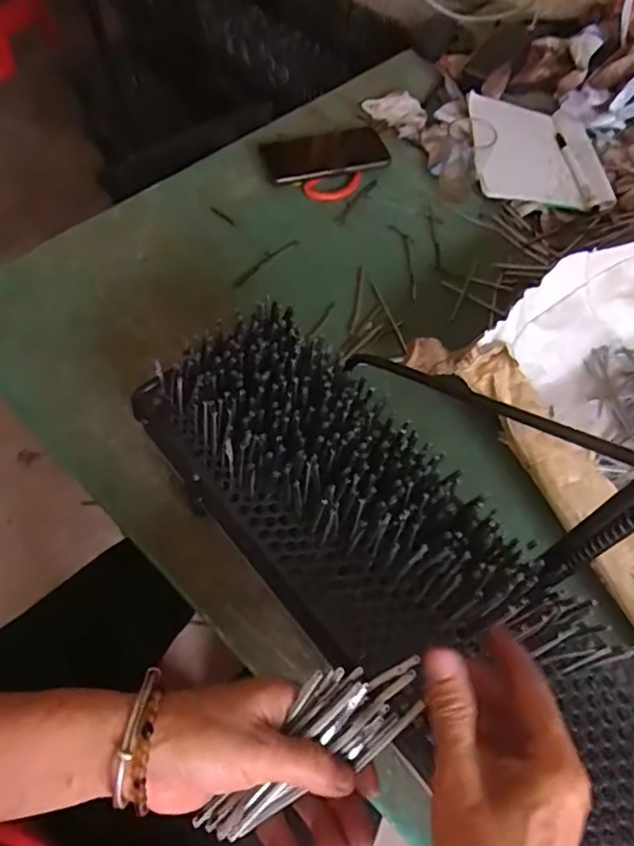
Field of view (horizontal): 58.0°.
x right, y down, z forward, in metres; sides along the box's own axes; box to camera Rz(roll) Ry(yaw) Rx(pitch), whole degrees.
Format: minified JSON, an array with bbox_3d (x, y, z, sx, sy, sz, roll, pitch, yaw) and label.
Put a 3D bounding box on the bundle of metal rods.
[{"bbox_3d":[-0.002,0.174,0.314,0.137,0.018,0.048,-32,67,-13],"label":"bundle of metal rods"}]

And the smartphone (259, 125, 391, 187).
[{"bbox_3d":[0.010,-0.341,0.725,0.162,0.012,0.064,-19,83,-18],"label":"smartphone"}]

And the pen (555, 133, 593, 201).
[{"bbox_3d":[0.337,-0.336,0.752,0.014,0.015,0.141,-1,60,-5],"label":"pen"}]

